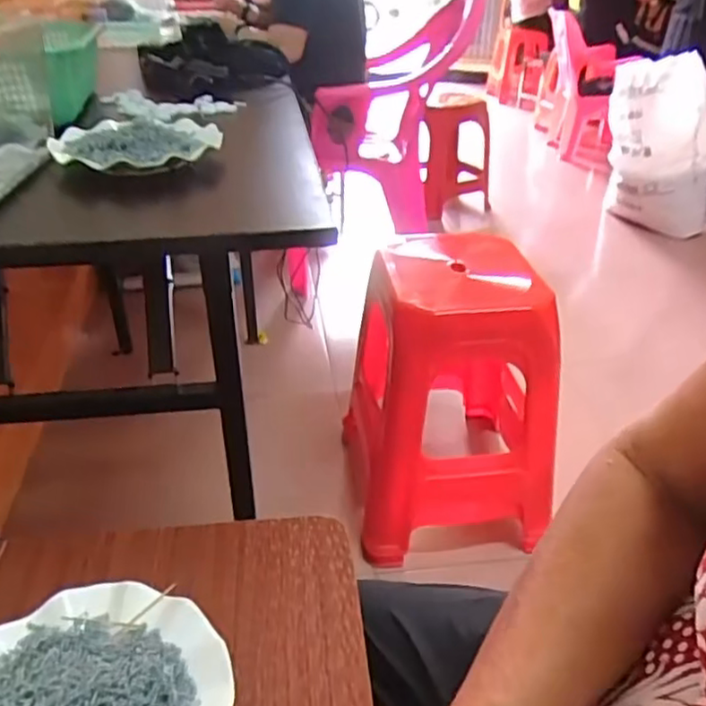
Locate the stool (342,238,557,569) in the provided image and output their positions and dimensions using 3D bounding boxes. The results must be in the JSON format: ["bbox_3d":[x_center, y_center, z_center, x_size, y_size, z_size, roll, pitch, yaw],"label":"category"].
[{"bbox_3d":[0.170,0.066,1.212,0.316,0.528,0.369,-2,32,-6],"label":"stool"}]

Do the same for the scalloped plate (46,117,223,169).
[{"bbox_3d":[-0.242,-0.242,0.730,0.179,0.027,0.156,-9,33,-15],"label":"scalloped plate"}]

